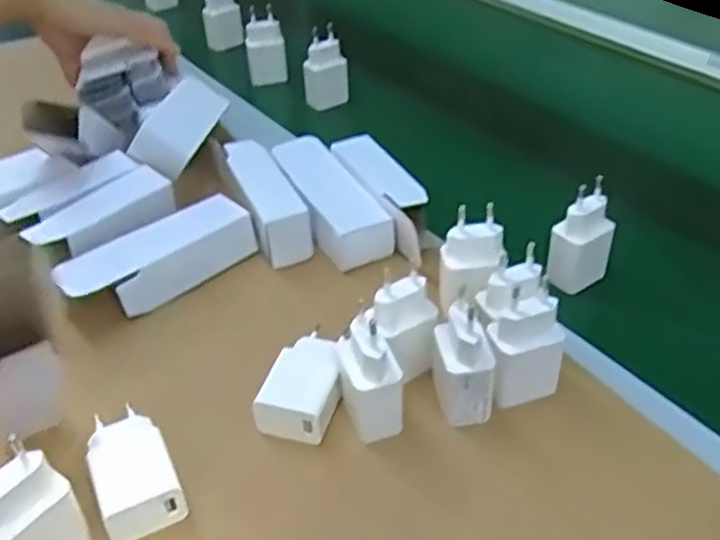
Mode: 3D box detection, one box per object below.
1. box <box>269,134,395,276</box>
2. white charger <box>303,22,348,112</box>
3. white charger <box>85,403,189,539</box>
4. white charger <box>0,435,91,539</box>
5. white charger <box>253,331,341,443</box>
[{"bbox_3d":[-0.027,-0.057,0.572,0.048,0.034,0.137,-18,41,-19],"label":"box"},{"bbox_3d":[-0.036,-0.203,0.764,0.041,0.077,0.022,-20,41,-21],"label":"white charger"},{"bbox_3d":[-0.120,0.104,0.395,0.039,0.030,0.071,-19,41,-20],"label":"white charger"},{"bbox_3d":[-0.154,0.112,0.348,0.021,0.072,0.039,27,47,32],"label":"white charger"},{"bbox_3d":[-0.031,0.068,0.435,0.038,0.026,0.067,10,40,16],"label":"white charger"}]

